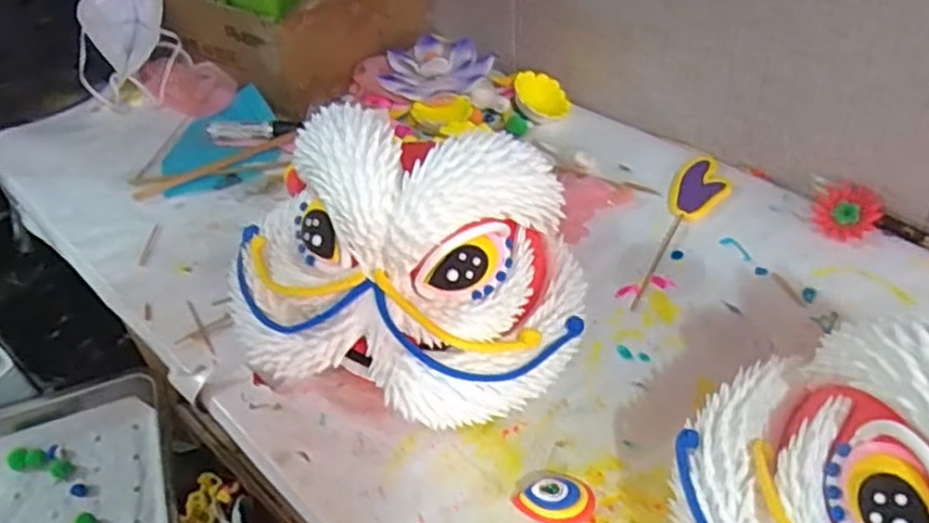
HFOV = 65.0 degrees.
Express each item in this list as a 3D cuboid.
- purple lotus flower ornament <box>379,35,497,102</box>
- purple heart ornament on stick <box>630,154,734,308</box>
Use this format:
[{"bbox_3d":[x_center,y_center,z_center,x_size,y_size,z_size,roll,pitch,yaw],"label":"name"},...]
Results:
[{"bbox_3d":[-0.029,-0.187,0.715,0.094,0.033,0.083,18,49,23],"label":"purple lotus flower ornament"},{"bbox_3d":[0.170,-0.026,0.568,0.042,0.009,0.175,17,49,22],"label":"purple heart ornament on stick"}]

